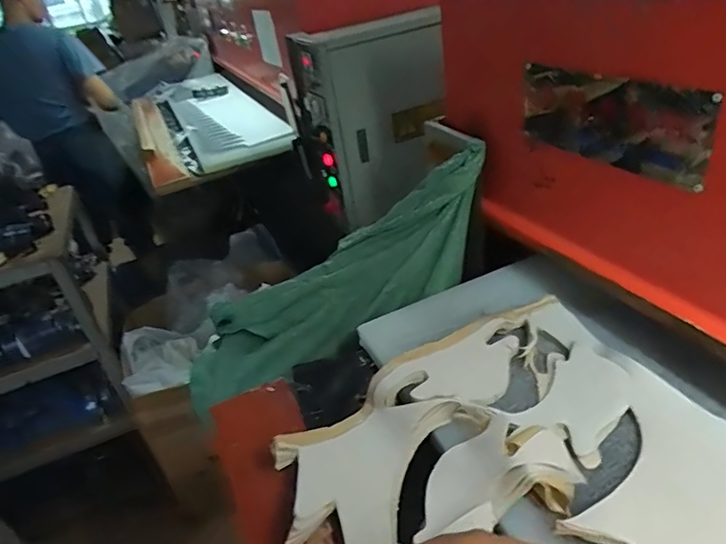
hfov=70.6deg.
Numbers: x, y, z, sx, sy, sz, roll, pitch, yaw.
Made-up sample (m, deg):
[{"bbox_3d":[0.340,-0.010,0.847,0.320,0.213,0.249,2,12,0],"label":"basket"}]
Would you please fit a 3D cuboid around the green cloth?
[{"bbox_3d":[-0.050,0.032,0.919,0.660,0.193,0.070,-29,-12,16],"label":"green cloth"}]

